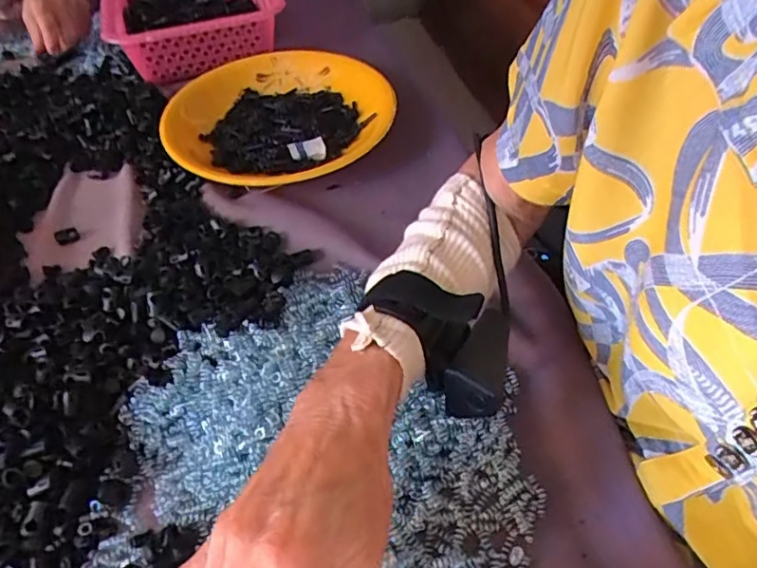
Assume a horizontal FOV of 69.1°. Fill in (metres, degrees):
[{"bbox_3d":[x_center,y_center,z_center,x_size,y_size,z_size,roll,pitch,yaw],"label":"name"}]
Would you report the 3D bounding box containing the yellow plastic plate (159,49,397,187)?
[{"bbox_3d":[-0.103,-0.181,0.595,0.228,0.043,0.228,-2,49,2],"label":"yellow plastic plate"}]

